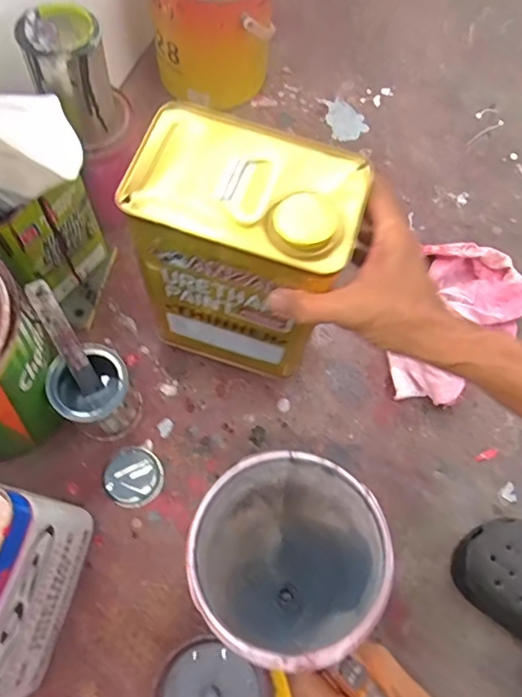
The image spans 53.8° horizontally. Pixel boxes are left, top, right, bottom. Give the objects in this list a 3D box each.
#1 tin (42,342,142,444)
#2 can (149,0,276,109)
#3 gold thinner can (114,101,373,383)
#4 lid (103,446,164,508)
[{"bbox_3d":[-0.168,0.050,0.538,0.069,0.108,0.072,2,70,-5],"label":"tin"},{"bbox_3d":[-0.066,-0.450,0.706,0.151,0.181,0.163,2,70,-5],"label":"can"},{"bbox_3d":[-0.013,-0.087,0.456,0.162,0.187,0.108,17,68,4],"label":"gold thinner can"},{"bbox_3d":[-0.137,0.140,0.558,0.059,0.013,0.061,2,70,-5],"label":"lid"}]

